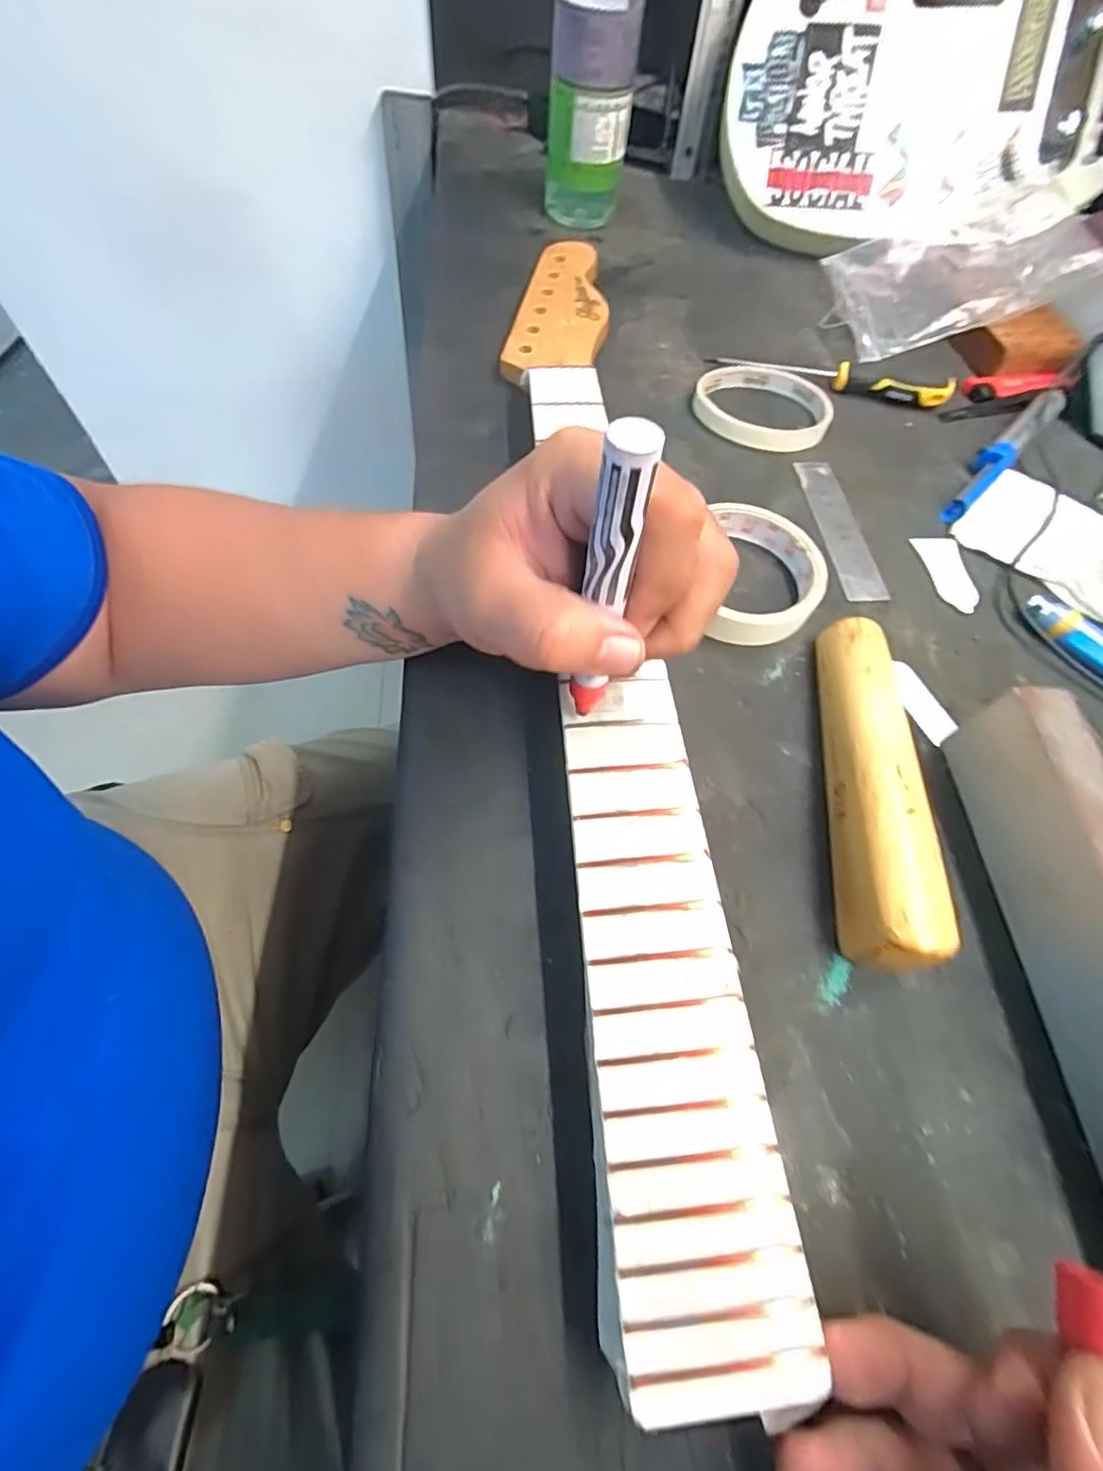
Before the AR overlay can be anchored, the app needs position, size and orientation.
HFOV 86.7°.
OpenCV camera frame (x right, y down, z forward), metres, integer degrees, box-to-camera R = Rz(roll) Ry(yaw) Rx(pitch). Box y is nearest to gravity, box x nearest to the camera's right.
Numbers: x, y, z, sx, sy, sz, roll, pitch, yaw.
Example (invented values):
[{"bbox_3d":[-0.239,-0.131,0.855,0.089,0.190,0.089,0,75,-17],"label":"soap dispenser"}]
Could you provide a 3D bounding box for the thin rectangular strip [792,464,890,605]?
[{"bbox_3d":[0.180,-0.131,0.367,0.027,0.004,0.119,-3,63,-6],"label":"thin rectangular strip"}]

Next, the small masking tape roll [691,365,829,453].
[{"bbox_3d":[0.147,-0.233,0.411,0.092,0.013,0.074,16,63,4],"label":"small masking tape roll"}]

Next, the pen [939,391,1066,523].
[{"bbox_3d":[0.309,-0.194,0.397,0.166,0.016,0.019,-40,72,-21],"label":"pen"}]

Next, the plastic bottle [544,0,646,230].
[{"bbox_3d":[0.032,-0.525,0.444,0.067,0.215,0.054,5,62,-2],"label":"plastic bottle"}]

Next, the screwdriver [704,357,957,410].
[{"bbox_3d":[0.203,-0.264,0.427,0.172,0.015,0.020,12,62,2],"label":"screwdriver"}]

